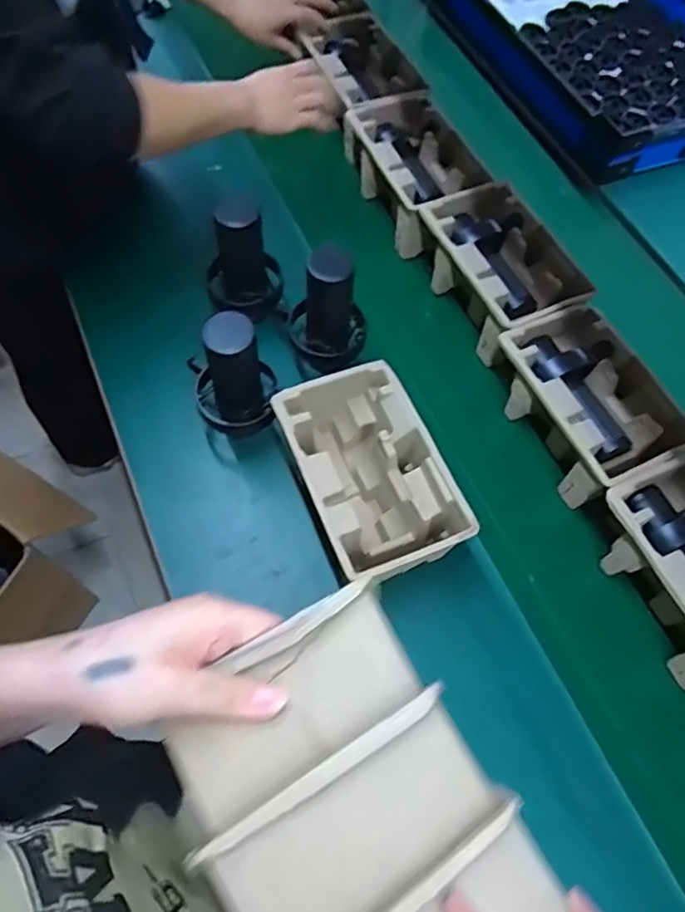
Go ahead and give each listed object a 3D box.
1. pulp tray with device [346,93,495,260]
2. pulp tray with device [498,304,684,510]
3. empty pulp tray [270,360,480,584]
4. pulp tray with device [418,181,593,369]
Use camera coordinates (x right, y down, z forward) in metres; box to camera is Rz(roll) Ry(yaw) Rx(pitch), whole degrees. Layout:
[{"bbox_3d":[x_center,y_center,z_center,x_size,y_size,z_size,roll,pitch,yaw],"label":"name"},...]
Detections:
[{"bbox_3d":[0.113,-0.428,0.895,0.151,0.098,0.218,-23,66,-14],"label":"pulp tray with device"},{"bbox_3d":[0.292,-0.062,0.726,0.143,0.095,0.222,-24,66,-15],"label":"pulp tray with device"},{"bbox_3d":[0.025,0.028,0.659,0.141,0.115,0.226,-22,66,-13],"label":"empty pulp tray"},{"bbox_3d":[0.210,-0.250,0.809,0.149,0.098,0.231,-22,66,-14],"label":"pulp tray with device"}]

